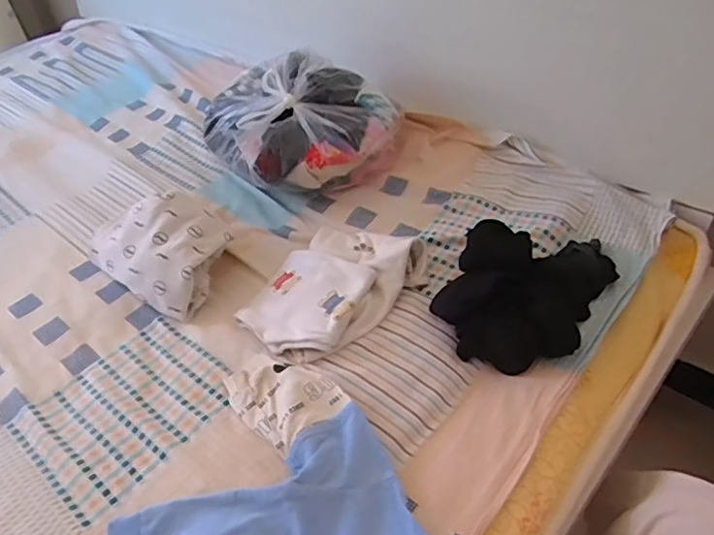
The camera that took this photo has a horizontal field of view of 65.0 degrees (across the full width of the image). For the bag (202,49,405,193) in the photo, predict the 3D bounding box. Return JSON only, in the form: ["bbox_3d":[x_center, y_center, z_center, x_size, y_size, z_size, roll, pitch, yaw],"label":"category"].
[{"bbox_3d":[-0.077,-0.219,0.883,0.267,0.166,0.246,-25,45,-21],"label":"bag"}]

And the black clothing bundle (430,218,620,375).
[{"bbox_3d":[0.203,0.015,0.660,0.160,0.077,0.223,28,51,32],"label":"black clothing bundle"}]

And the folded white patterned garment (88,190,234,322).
[{"bbox_3d":[-0.271,-0.034,0.766,0.198,0.093,0.136,22,48,27],"label":"folded white patterned garment"}]

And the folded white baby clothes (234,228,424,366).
[{"bbox_3d":[-0.031,0.019,0.703,0.226,0.047,0.161,-35,49,-29],"label":"folded white baby clothes"}]

